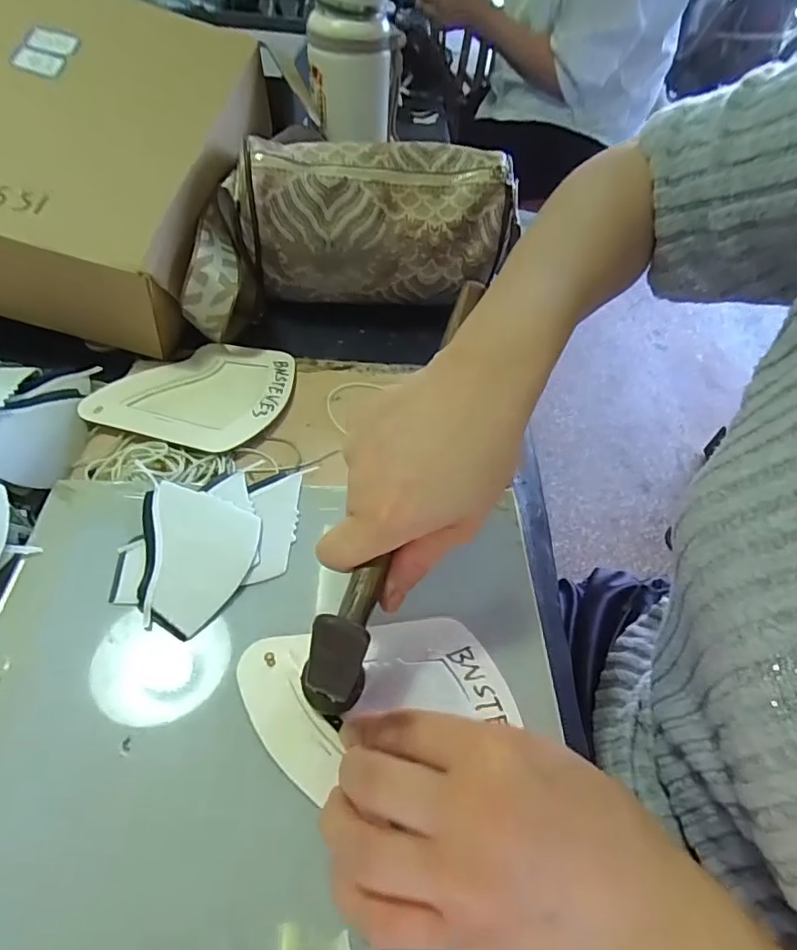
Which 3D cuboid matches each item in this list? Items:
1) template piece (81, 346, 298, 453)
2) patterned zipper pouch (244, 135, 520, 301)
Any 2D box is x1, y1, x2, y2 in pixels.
[{"bbox_3d":[-0.151,-0.068,0.409,0.125,0.004,0.118,15,49,5],"label":"template piece"},{"bbox_3d":[-0.019,-0.224,0.478,0.232,0.118,0.076,-1,52,-8],"label":"patterned zipper pouch"}]

